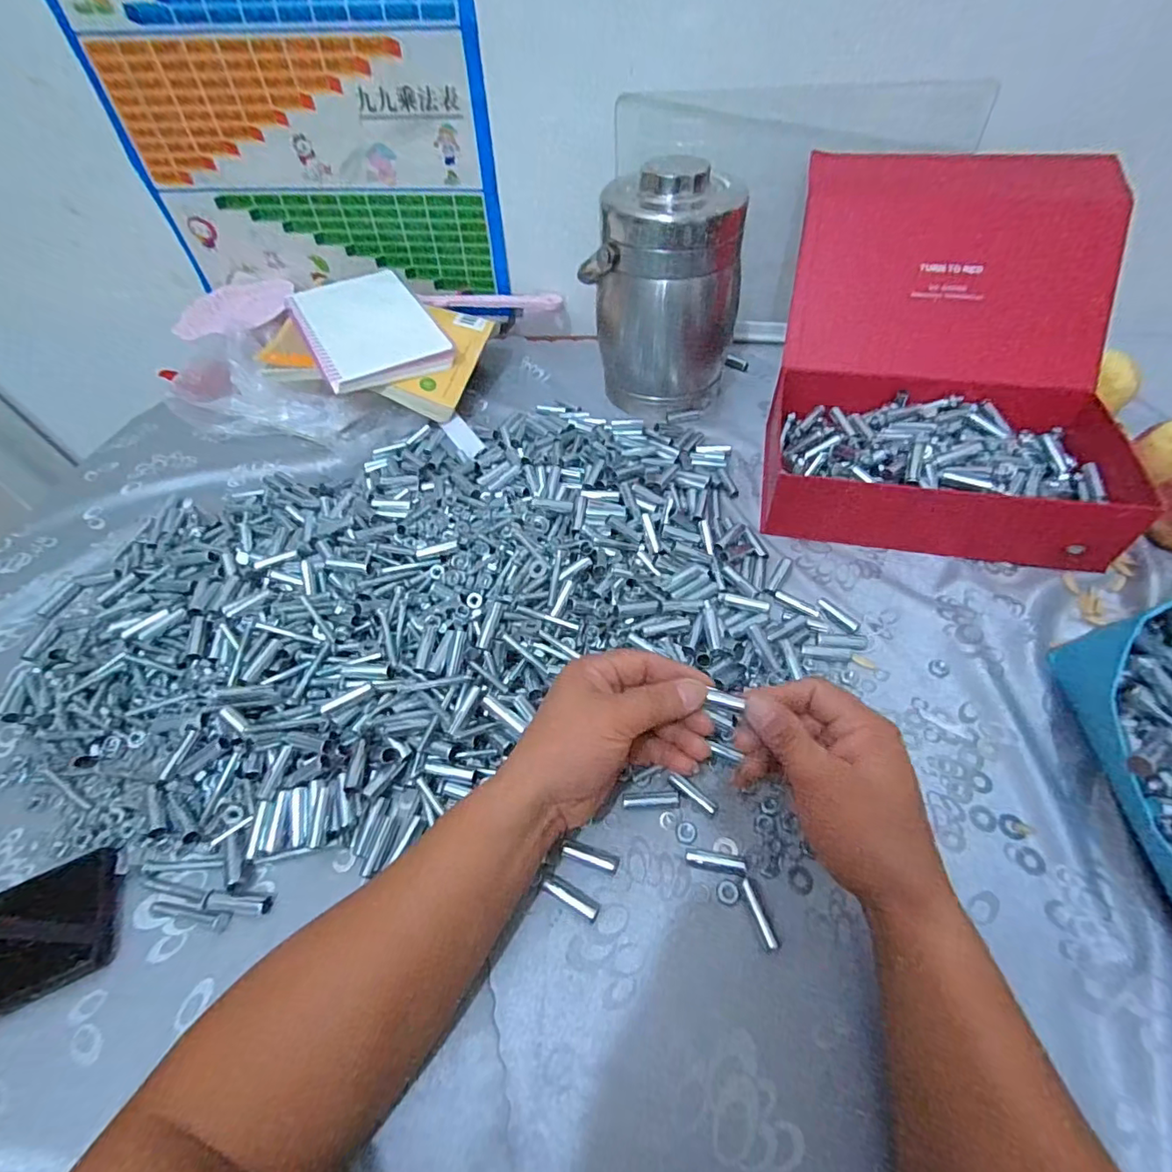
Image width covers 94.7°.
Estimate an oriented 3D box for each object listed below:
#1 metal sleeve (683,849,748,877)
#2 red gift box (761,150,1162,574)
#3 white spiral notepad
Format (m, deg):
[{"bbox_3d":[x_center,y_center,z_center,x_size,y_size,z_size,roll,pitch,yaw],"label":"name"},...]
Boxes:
[{"bbox_3d":[0.086,0.181,0.357,0.039,0.011,0.012,8,53,10],"label":"metal sleeve"},{"bbox_3d":[0.353,-0.228,0.531,0.289,0.218,0.344,8,53,10],"label":"red gift box"},{"bbox_3d":[-0.276,-0.325,0.677,0.143,0.021,0.208,-28,63,-15],"label":"white spiral notepad"}]

